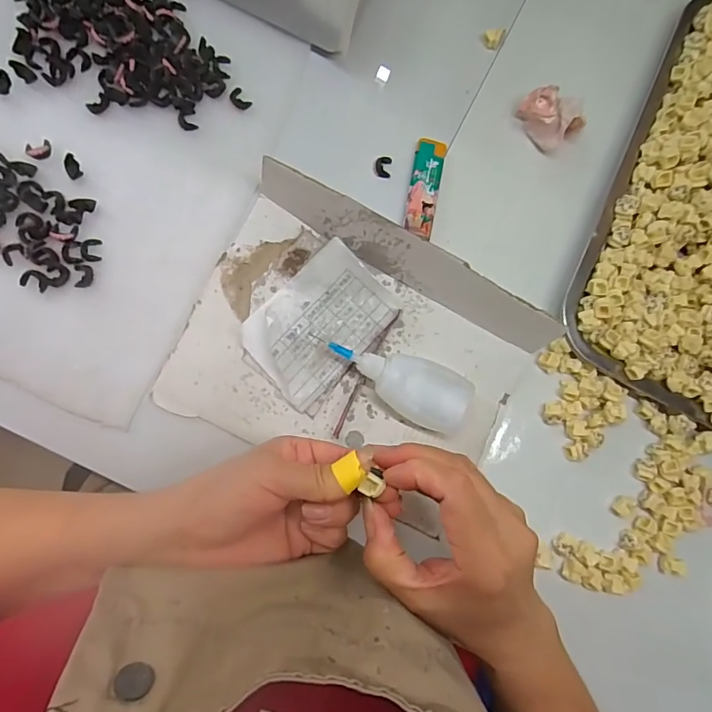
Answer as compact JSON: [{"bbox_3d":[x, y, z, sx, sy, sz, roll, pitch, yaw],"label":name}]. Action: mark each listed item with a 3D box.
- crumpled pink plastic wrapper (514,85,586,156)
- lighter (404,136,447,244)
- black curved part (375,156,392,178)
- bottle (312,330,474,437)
[{"bbox_3d":[0.154,-0.188,0.359,0.033,0.034,0.044,-31,91,-10],"label":"crumpled pink plastic wrapper"},{"bbox_3d":[0.053,-0.128,0.351,0.024,0.011,0.078,11,84,-8],"label":"lighter"},{"bbox_3d":[0.021,-0.146,0.352,0.012,0.005,0.016,7,84,-8],"label":"black curved part"},{"bbox_3d":[0.027,0.018,0.320,0.105,0.030,0.041,23,82,-6],"label":"bottle"}]

